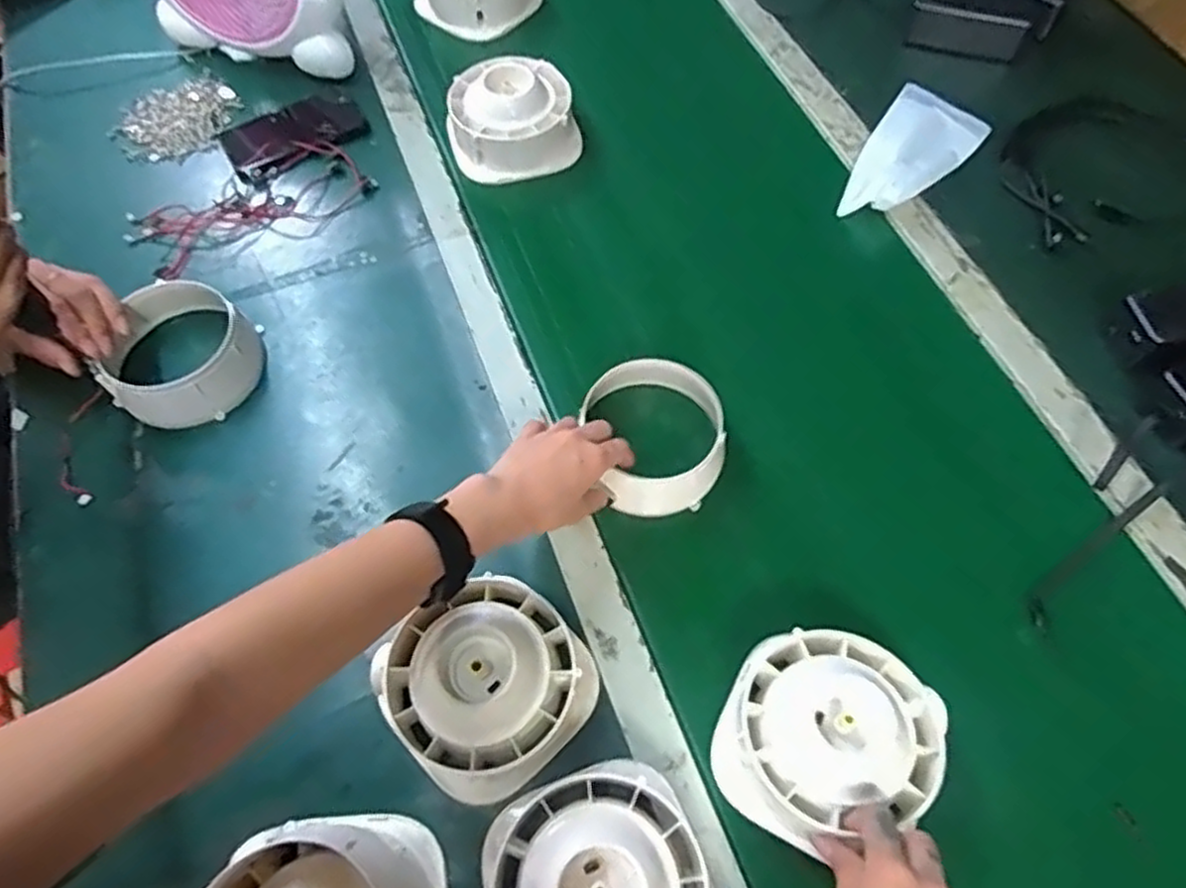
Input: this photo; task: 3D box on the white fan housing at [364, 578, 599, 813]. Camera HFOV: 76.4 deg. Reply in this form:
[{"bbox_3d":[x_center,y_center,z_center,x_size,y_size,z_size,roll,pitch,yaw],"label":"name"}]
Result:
[{"bbox_3d":[-0.073,0.164,0.517,0.128,0.065,0.123,-40,68,-18],"label":"white fan housing"}]

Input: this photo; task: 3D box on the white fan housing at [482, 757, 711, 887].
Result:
[{"bbox_3d":[0.004,0.272,0.462,0.126,0.063,0.128,0,62,1],"label":"white fan housing"}]

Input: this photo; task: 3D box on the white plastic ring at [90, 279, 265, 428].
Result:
[{"bbox_3d":[-0.358,-0.077,0.654,0.126,0.050,0.123,0,62,1],"label":"white plastic ring"}]

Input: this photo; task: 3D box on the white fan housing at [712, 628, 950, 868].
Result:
[{"bbox_3d":[0.159,0.197,0.507,0.134,0.060,0.135,27,66,15],"label":"white fan housing"}]

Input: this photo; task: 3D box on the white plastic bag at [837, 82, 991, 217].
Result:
[{"bbox_3d":[0.332,-0.306,0.785,0.097,0.023,0.190,35,68,18],"label":"white plastic bag"}]

